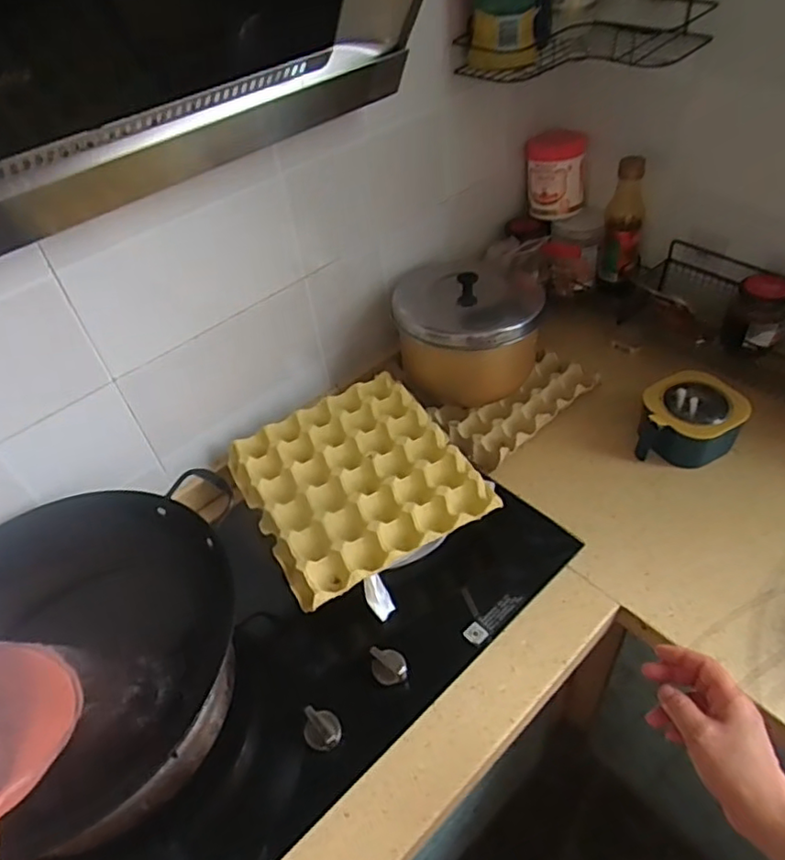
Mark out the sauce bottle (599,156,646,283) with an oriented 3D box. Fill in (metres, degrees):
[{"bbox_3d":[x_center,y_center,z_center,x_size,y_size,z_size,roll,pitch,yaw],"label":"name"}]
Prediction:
[{"bbox_3d":[0.370,-0.329,0.965,0.062,0.184,0.060,11,48,17],"label":"sauce bottle"}]

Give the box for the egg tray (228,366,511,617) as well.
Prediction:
[{"bbox_3d":[-0.052,0.064,0.833,0.277,0.043,0.285,-26,48,-17],"label":"egg tray"}]

